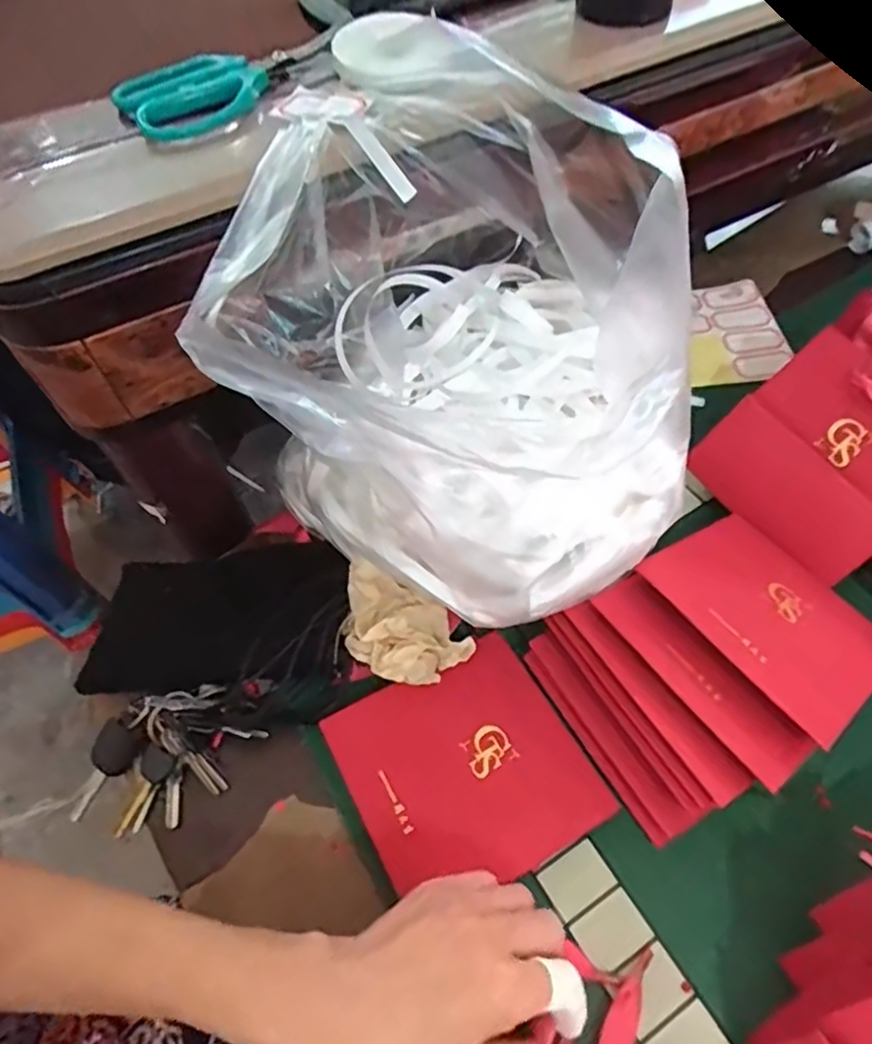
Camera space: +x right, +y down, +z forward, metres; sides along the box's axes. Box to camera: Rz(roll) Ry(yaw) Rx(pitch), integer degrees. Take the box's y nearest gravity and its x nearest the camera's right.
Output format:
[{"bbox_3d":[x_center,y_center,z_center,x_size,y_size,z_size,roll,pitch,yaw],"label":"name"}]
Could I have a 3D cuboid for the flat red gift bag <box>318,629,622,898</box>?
[{"bbox_3d":[0.018,0.155,0.415,0.137,0.010,0.135,-27,59,-13],"label":"flat red gift bag"}]

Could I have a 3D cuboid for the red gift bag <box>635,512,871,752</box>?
[{"bbox_3d":[0.218,0.057,0.424,0.127,0.006,0.137,-22,57,-37],"label":"red gift bag"}]

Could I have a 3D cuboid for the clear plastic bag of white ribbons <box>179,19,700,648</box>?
[{"bbox_3d":[0.025,-0.112,0.397,0.260,0.195,0.264,15,59,14],"label":"clear plastic bag of white ribbons"}]

